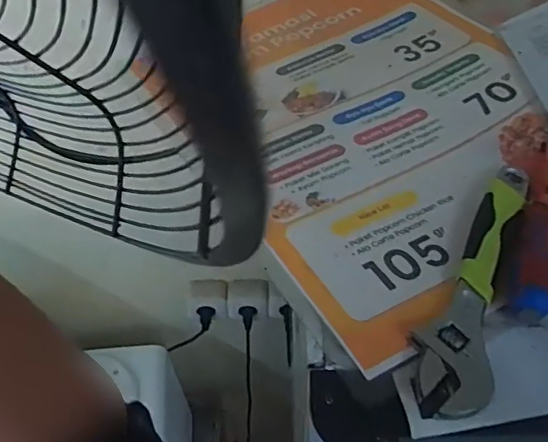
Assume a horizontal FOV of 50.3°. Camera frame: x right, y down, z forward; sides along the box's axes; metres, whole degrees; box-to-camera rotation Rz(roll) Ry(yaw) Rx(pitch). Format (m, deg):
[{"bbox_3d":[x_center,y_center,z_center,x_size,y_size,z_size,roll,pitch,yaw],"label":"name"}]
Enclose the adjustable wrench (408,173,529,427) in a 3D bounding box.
[{"bbox_3d":[0.129,0.030,0.376,0.044,0.016,0.209,17,50,15],"label":"adjustable wrench"}]

